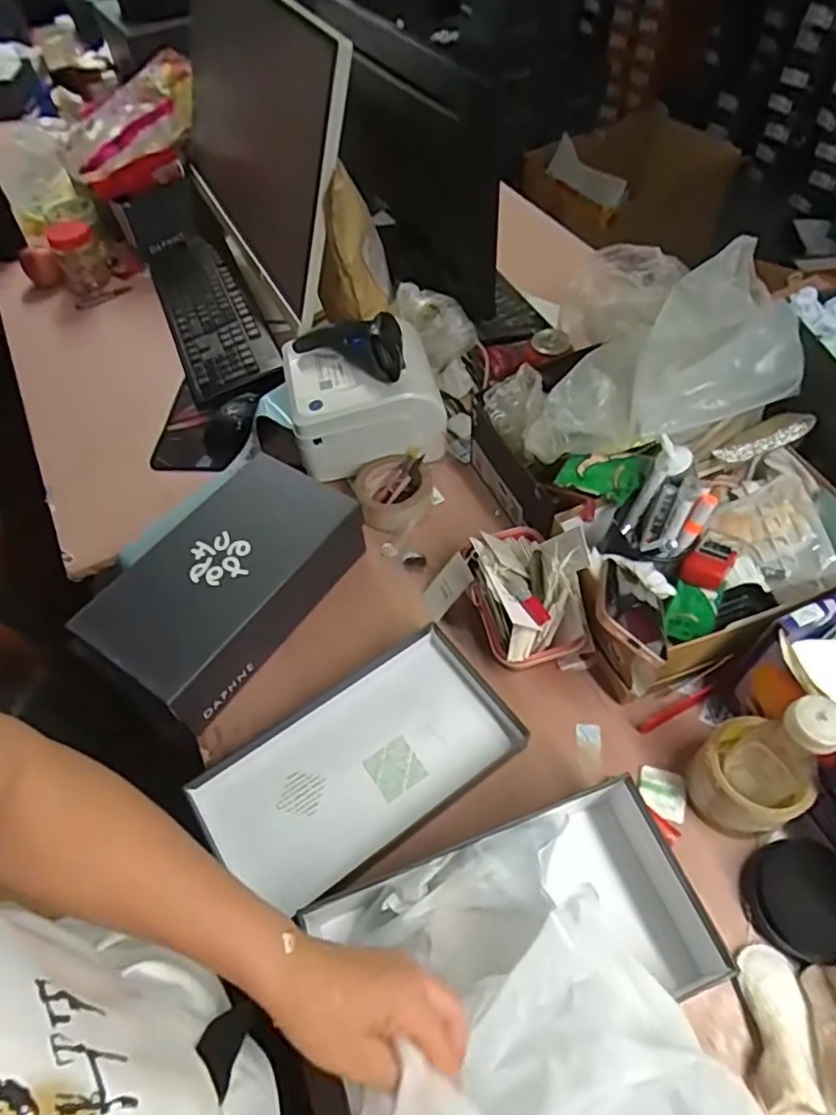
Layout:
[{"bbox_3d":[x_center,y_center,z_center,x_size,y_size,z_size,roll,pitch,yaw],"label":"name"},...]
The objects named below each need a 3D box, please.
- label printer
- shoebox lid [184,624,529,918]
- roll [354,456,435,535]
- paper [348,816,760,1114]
[{"bbox_3d":[-0.073,-0.214,0.857,0.194,0.130,0.146,-11,55,-3],"label":"label printer"},{"bbox_3d":[-0.056,0.209,0.640,0.302,0.034,0.166,-31,58,-17],"label":"shoebox lid"},{"bbox_3d":[-0.032,-0.083,0.824,0.102,0.039,0.097,-2,55,3],"label":"roll"},{"bbox_3d":[0.066,0.306,0.430,0.246,0.144,0.224,-14,55,-5],"label":"paper"}]

